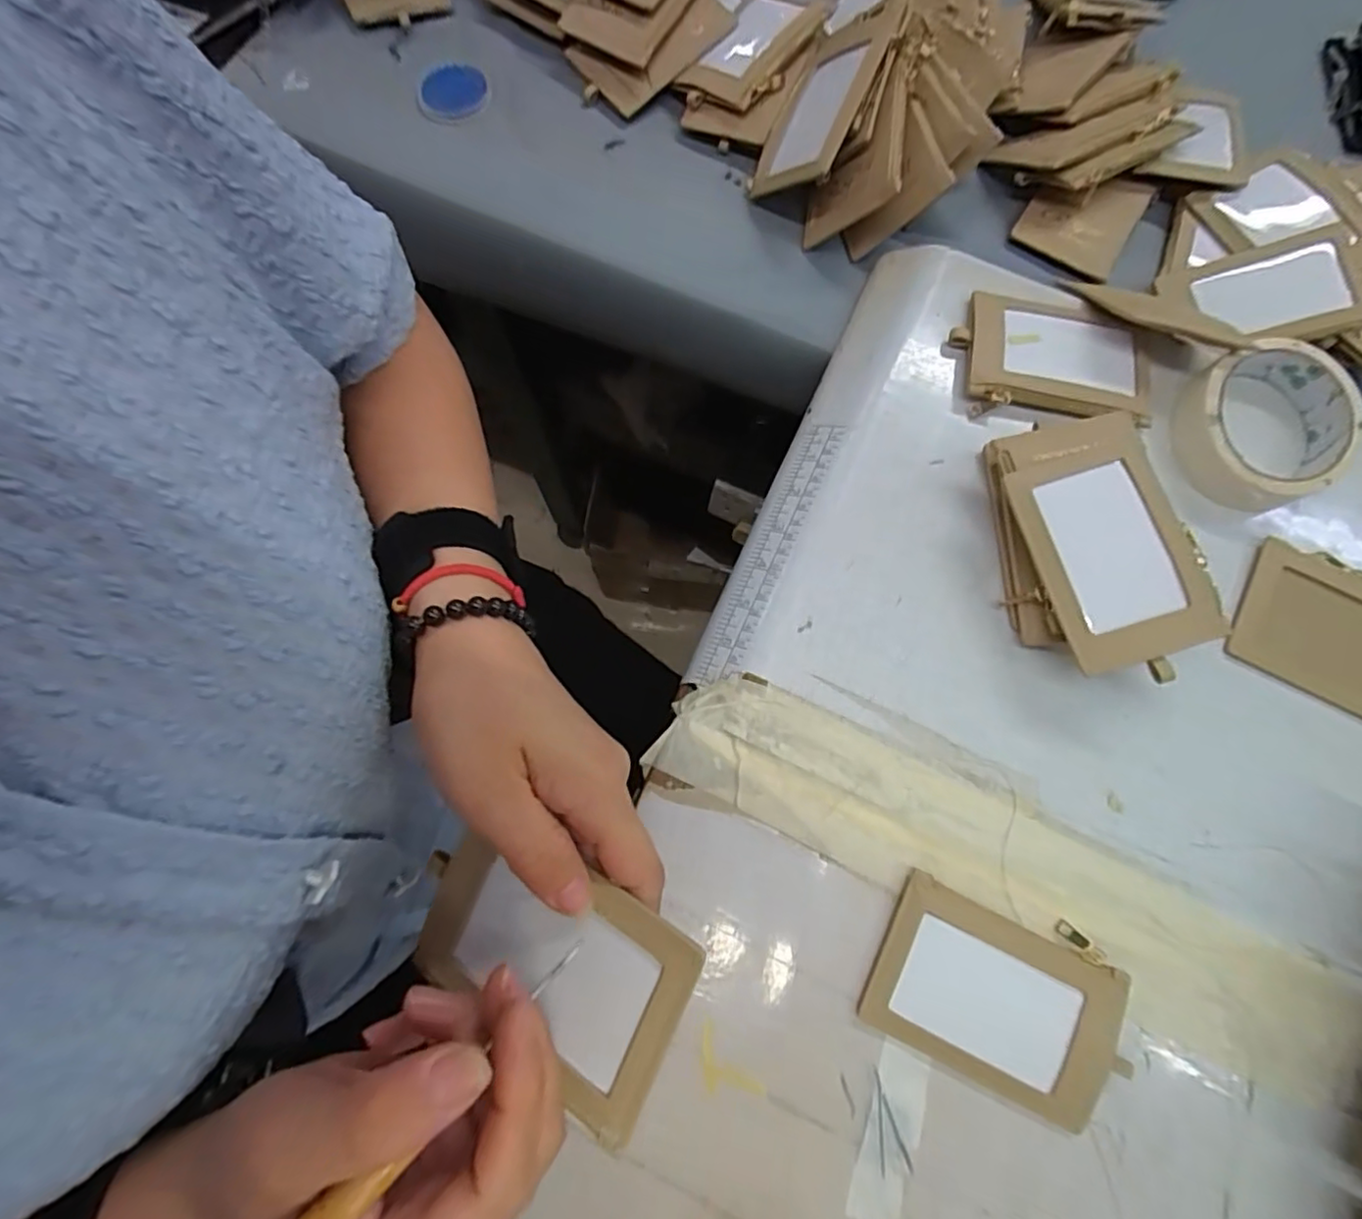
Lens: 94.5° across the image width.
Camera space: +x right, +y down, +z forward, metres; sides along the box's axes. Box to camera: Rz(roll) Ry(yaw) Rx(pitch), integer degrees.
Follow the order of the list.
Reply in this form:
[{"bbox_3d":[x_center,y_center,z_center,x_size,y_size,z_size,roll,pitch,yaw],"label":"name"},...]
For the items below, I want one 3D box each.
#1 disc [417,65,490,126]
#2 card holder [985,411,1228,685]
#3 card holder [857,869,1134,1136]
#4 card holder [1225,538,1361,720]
[{"bbox_3d":[-0.168,-0.381,0.465,0.051,0.009,0.046,-13,77,-4],"label":"disc"},{"bbox_3d":[0.217,-0.037,0.321,0.069,0.012,0.134,-18,76,10],"label":"card holder"},{"bbox_3d":[0.150,0.183,0.298,0.110,0.013,0.079,25,77,5],"label":"card holder"},{"bbox_3d":[0.362,0.016,0.343,0.108,0.006,0.074,27,86,9],"label":"card holder"}]

